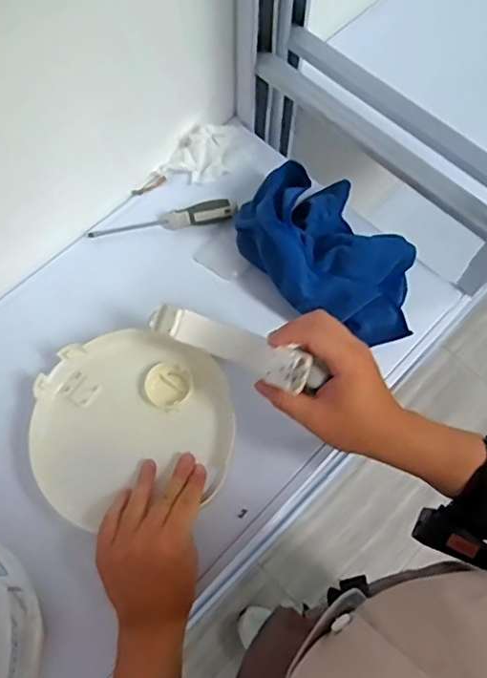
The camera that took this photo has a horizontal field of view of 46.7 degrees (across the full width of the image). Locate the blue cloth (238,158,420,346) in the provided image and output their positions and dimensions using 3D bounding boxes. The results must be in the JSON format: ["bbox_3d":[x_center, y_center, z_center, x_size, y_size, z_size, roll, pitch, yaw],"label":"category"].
[{"bbox_3d":[0.106,-0.101,0.642,0.154,0.085,0.234,-35,72,-15],"label":"blue cloth"}]

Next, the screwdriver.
[{"bbox_3d":[-0.099,-0.151,0.702,0.183,0.029,0.026,-7,67,-5],"label":"screwdriver"}]

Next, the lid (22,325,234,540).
[{"bbox_3d":[-0.115,0.080,0.576,0.199,0.031,0.187,1,66,-2],"label":"lid"}]

